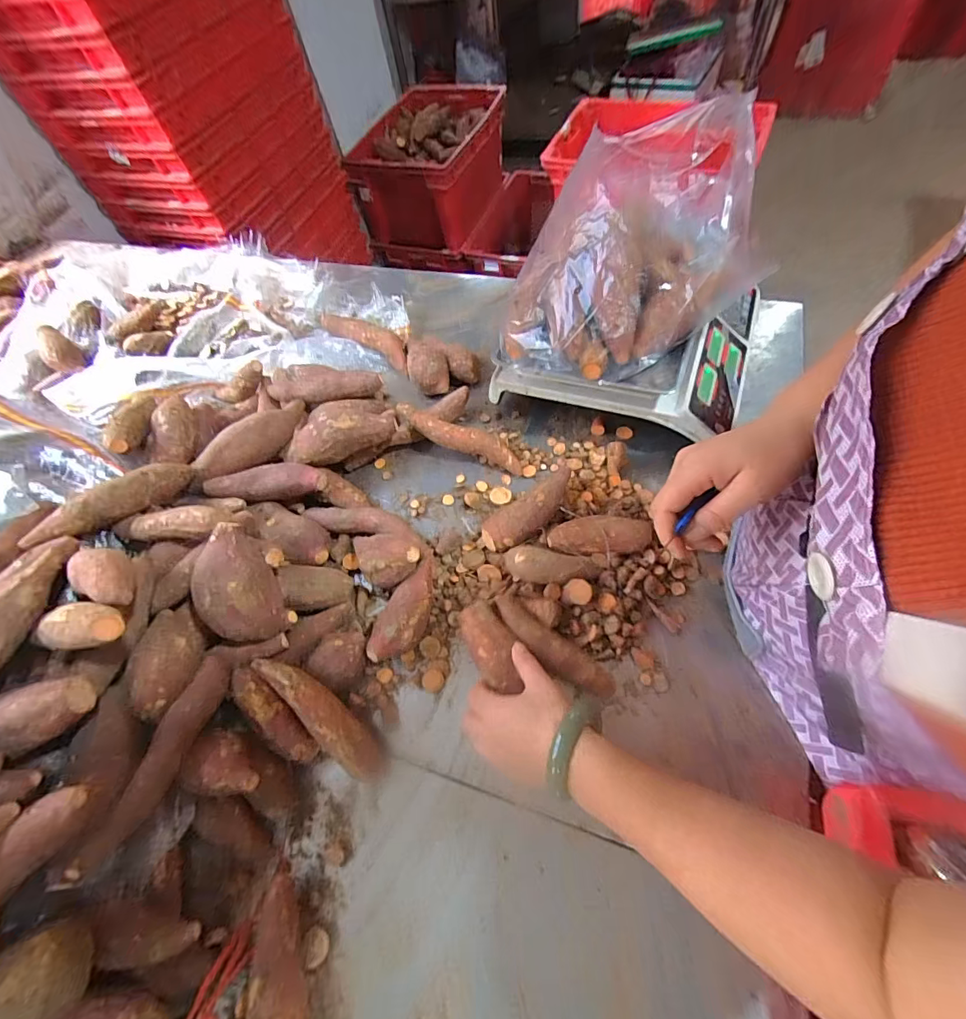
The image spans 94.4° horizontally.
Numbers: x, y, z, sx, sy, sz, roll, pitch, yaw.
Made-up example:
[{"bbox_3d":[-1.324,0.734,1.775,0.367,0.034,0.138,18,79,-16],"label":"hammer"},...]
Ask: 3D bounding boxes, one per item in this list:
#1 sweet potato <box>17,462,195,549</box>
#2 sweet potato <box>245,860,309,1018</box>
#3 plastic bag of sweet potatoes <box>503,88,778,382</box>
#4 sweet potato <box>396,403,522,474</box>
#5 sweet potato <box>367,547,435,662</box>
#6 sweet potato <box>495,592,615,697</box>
[{"bbox_3d":[-0.402,-0.013,0.495,0.044,0.045,0.173,30,43,17],"label":"sweet potato"},{"bbox_3d":[-0.175,0.399,0.384,0.052,0.040,0.153,-16,59,-2],"label":"sweet potato"},{"bbox_3d":[0.157,-0.291,0.508,0.288,0.206,0.187,-23,60,-5],"label":"plastic bag of sweet potatoes"},{"bbox_3d":[-0.033,-0.103,0.631,0.191,0.051,0.044,22,65,17],"label":"sweet potato"},{"bbox_3d":[-0.081,0.118,0.525,0.051,0.051,0.137,22,65,17],"label":"sweet potato"},{"bbox_3d":[0.071,0.147,0.484,0.152,0.033,0.036,38,68,19],"label":"sweet potato"}]

